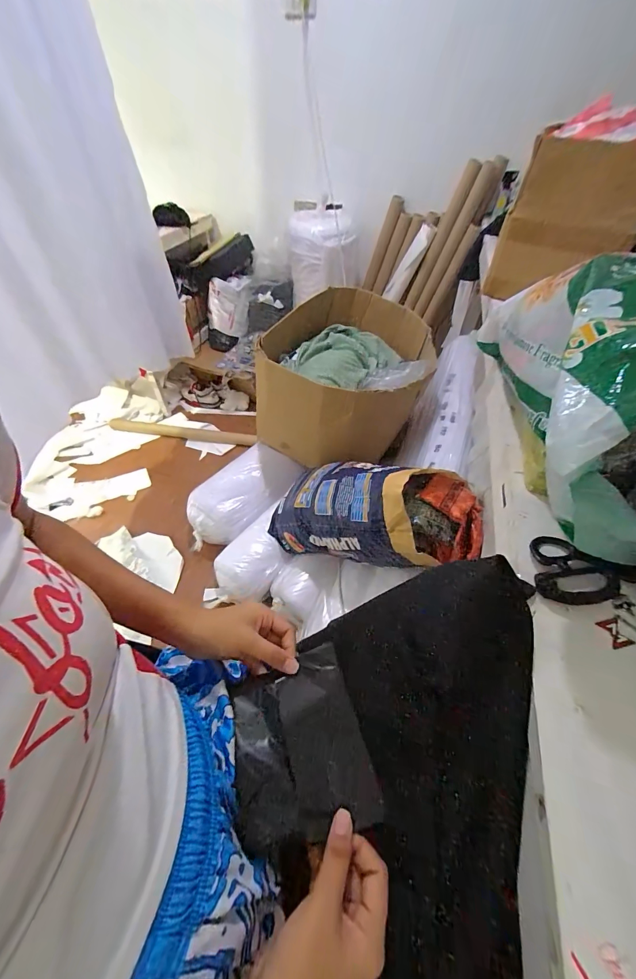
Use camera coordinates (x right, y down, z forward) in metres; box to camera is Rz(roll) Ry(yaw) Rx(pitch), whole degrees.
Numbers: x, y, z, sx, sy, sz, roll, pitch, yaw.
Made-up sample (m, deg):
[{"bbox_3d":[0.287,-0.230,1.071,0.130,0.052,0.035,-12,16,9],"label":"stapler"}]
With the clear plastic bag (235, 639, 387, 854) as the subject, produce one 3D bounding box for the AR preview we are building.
[{"bbox_3d":[-0.019,0.229,0.315,0.114,0.026,0.133,-10,52,-8],"label":"clear plastic bag"}]

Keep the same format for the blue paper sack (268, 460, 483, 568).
[{"bbox_3d":[0.086,0.070,1.044,0.665,0.241,0.243,-10,37,45],"label":"blue paper sack"}]

